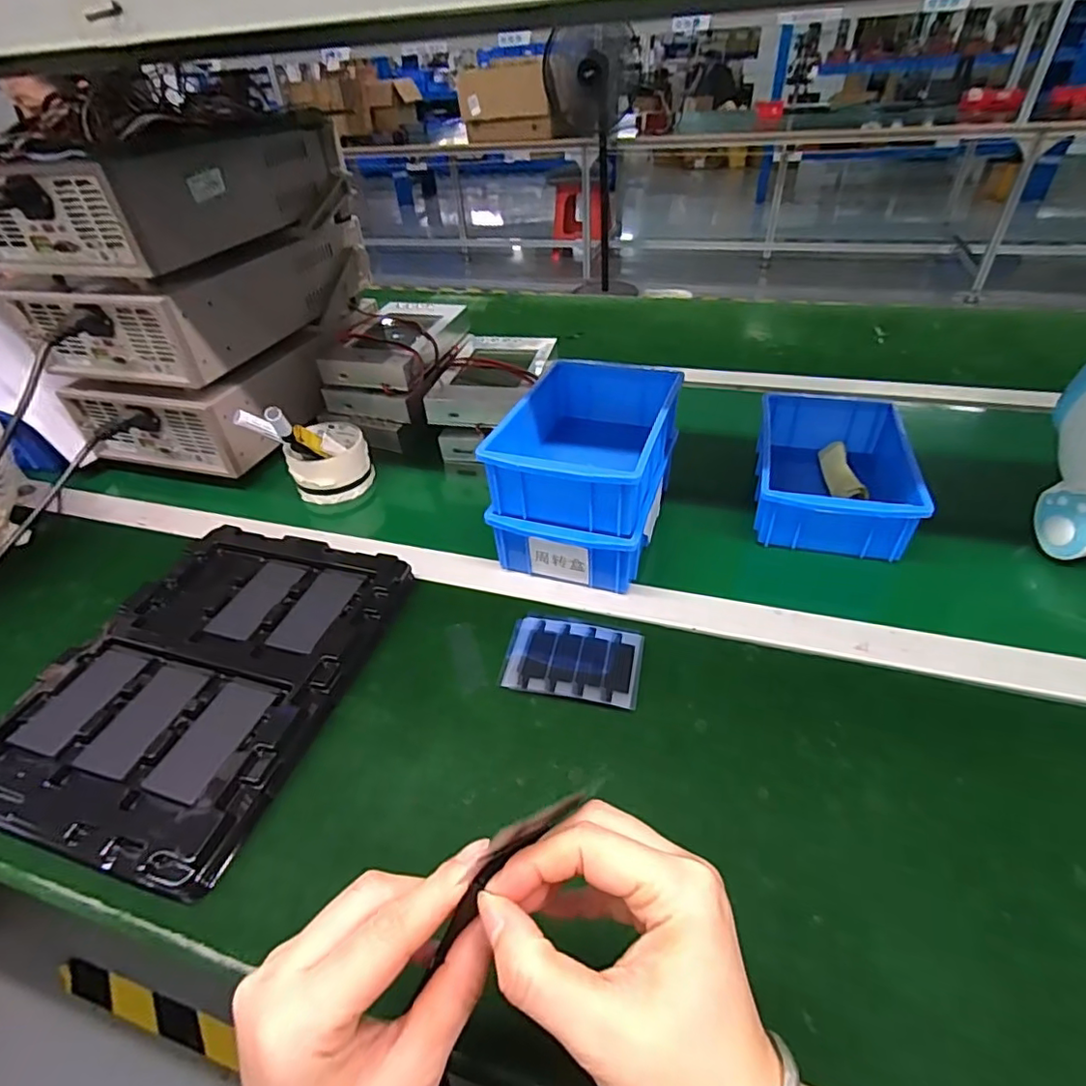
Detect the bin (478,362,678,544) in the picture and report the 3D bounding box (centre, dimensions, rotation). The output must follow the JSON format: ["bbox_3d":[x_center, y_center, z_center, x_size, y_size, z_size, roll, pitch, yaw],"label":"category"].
[{"bbox_3d":[0.044,-0.096,0.526,0.129,0.064,0.204,10,43,17],"label":"bin"}]

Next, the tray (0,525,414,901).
[{"bbox_3d":[-0.254,0.095,0.442,0.209,0.025,0.273,10,42,14],"label":"tray"}]

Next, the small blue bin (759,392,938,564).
[{"bbox_3d":[0.282,-0.076,0.572,0.131,0.064,0.213,9,42,14],"label":"small blue bin"}]

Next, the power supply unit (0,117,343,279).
[{"bbox_3d":[-0.391,-0.377,0.610,0.227,0.091,0.325,8,42,14],"label":"power supply unit"}]

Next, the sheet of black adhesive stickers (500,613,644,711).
[{"bbox_3d":[0.024,0.087,0.445,0.101,0.009,0.076,7,41,11],"label":"sheet of black adhesive stickers"}]

